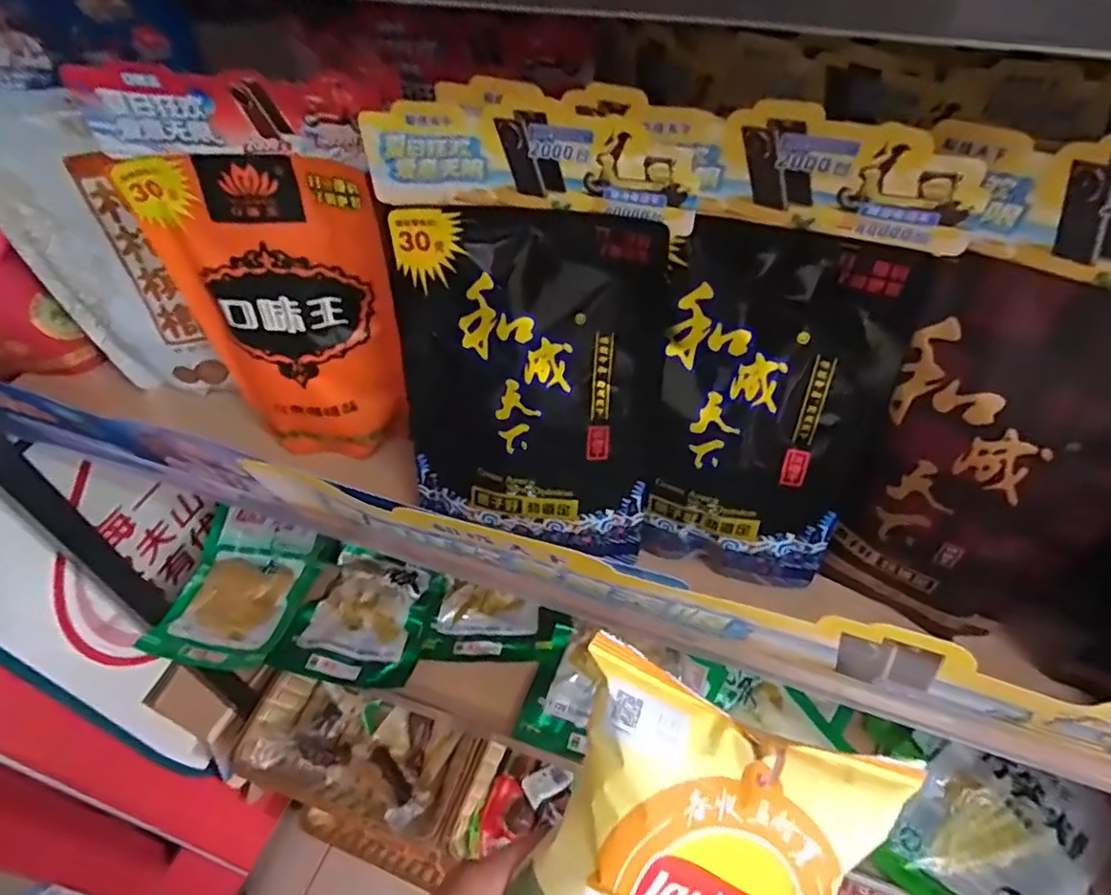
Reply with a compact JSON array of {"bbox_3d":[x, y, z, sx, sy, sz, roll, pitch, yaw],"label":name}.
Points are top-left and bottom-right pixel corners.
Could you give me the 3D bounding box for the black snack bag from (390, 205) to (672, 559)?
[{"bbox_3d":[-0.016,-0.031,0.359,0.138,0.189,0.019,7,26,9],"label":"black snack bag"}]

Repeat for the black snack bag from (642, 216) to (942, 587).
[{"bbox_3d":[0.109,-0.009,0.338,0.111,0.202,0.040,13,30,8],"label":"black snack bag"}]

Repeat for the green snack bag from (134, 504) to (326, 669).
[{"bbox_3d":[-0.372,0.168,0.762,0.149,0.037,0.186,9,50,10],"label":"green snack bag"}]

